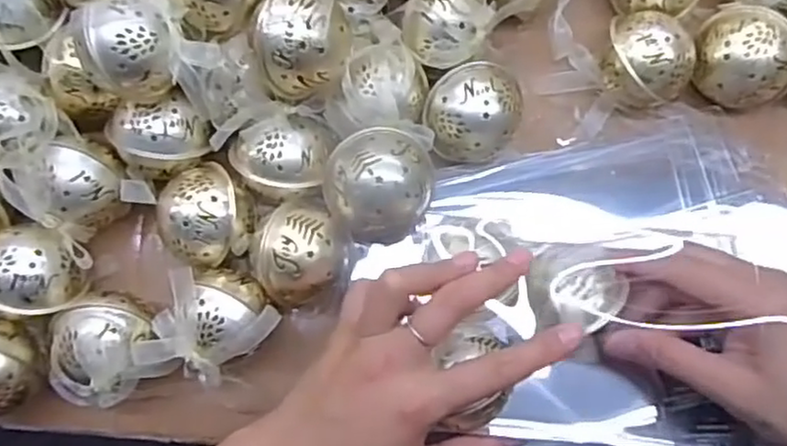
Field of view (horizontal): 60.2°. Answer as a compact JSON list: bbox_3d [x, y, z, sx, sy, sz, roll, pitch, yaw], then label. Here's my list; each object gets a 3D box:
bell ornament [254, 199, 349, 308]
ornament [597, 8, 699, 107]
[{"bbox_3d":[-0.051,0.017,0.383,0.048,0.045,0.054,-13,82,-3],"label":"bell ornament"},{"bbox_3d":[0.151,-0.098,0.406,0.052,0.042,0.046,12,82,1],"label":"ornament"}]

